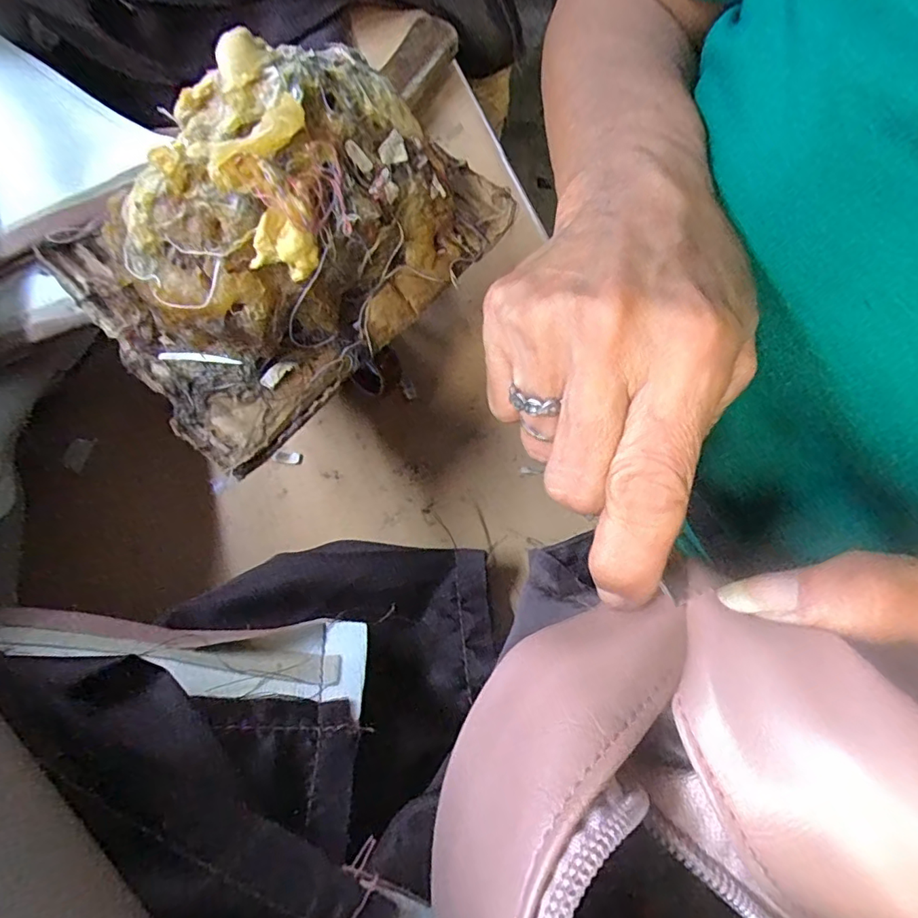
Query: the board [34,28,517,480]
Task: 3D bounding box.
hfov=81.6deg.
[{"bbox_3d":[-0.064,-0.095,0.185,0.116,0.061,0.161,37,69,10],"label":"board"}]

